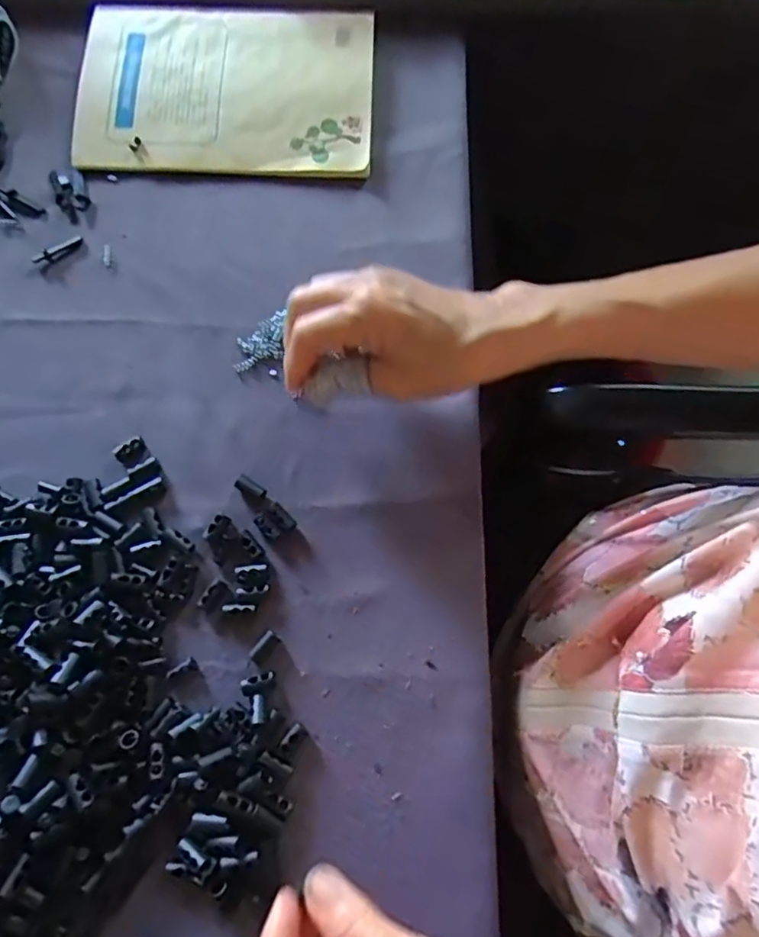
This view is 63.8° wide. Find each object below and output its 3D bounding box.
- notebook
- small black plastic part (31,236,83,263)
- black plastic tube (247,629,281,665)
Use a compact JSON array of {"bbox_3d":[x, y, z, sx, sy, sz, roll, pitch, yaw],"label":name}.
[{"bbox_3d":[-0.111,-0.276,0.437,0.208,0.013,0.140,2,74,1],"label":"notebook"},{"bbox_3d":[-0.215,-0.146,0.407,0.034,0.004,0.009,-29,76,-7],"label":"small black plastic part"},{"bbox_3d":[-0.063,0.098,0.333,0.008,0.007,0.018,38,78,10],"label":"black plastic tube"}]

